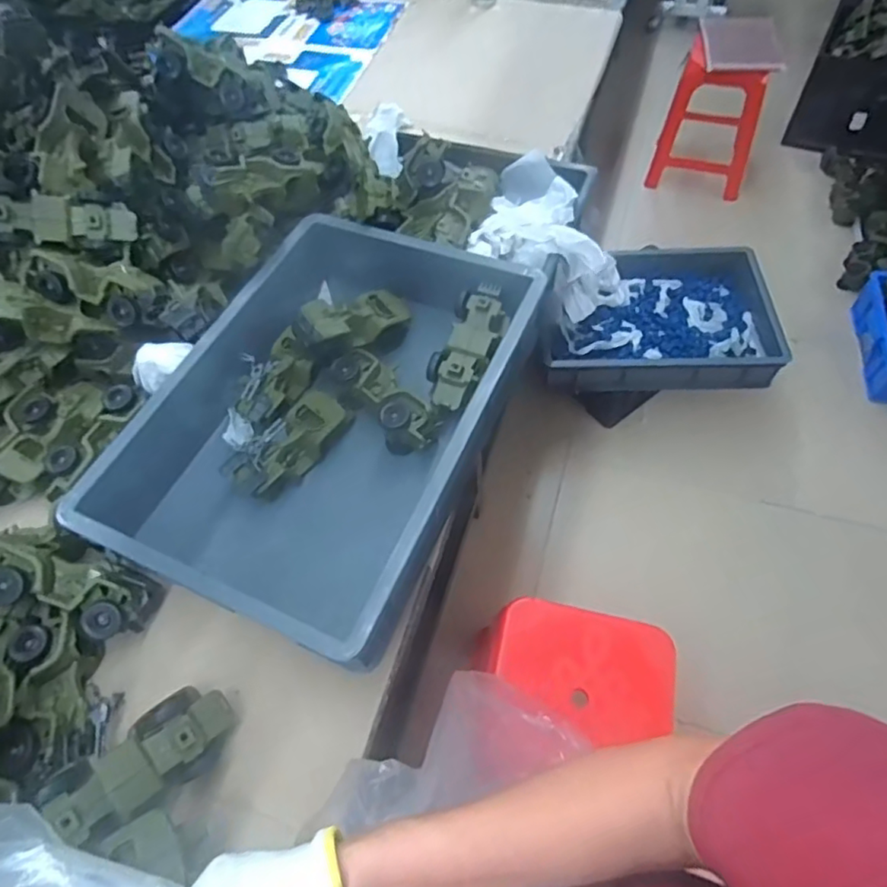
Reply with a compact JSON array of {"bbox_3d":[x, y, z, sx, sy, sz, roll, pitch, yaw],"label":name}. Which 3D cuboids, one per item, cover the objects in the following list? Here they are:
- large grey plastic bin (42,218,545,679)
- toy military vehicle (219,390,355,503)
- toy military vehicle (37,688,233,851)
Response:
[{"bbox_3d":[-0.164,-0.038,0.858,0.421,0.182,0.590,20,62,15],"label":"large grey plastic bin"},{"bbox_3d":[-0.223,-0.001,0.839,0.084,0.078,0.183,34,66,22],"label":"toy military vehicle"},{"bbox_3d":[-0.314,0.333,0.607,0.189,0.067,0.080,-27,58,-39],"label":"toy military vehicle"}]

